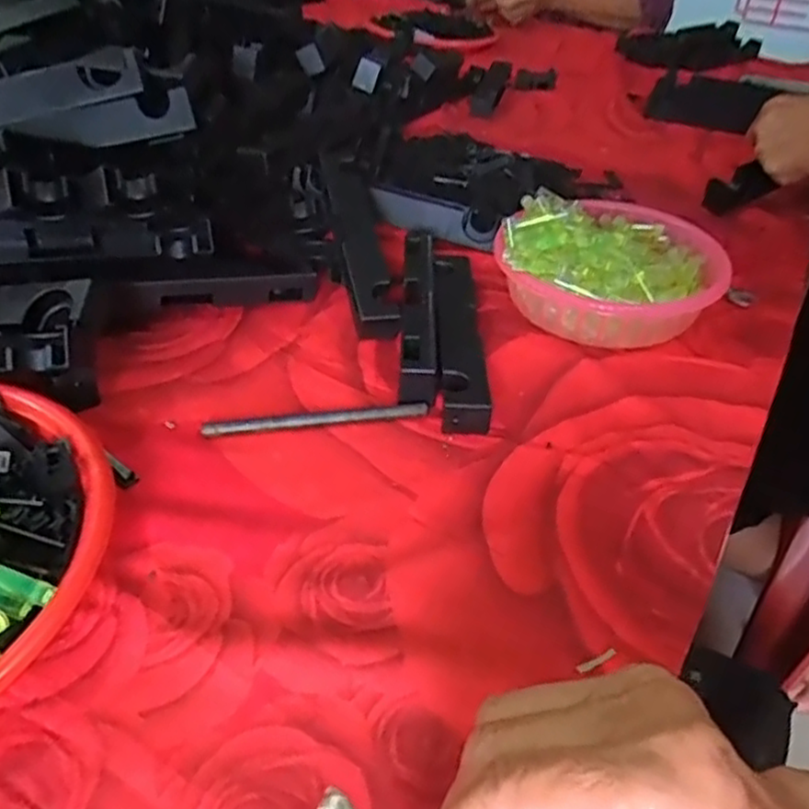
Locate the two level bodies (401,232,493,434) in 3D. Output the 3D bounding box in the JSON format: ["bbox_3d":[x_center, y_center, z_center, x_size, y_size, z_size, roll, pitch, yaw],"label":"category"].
[{"bbox_3d":[0.026,-0.059,0.517,0.054,0.028,0.206,3,41,-2],"label":"two level bodies"}]

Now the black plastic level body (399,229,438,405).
[{"bbox_3d":[0.010,-0.071,0.530,0.023,0.029,0.191,3,41,-2],"label":"black plastic level body"}]

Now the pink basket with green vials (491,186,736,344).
[{"bbox_3d":[0.158,-0.110,0.558,0.167,0.059,0.169,21,44,18],"label":"pink basket with green vials"}]

